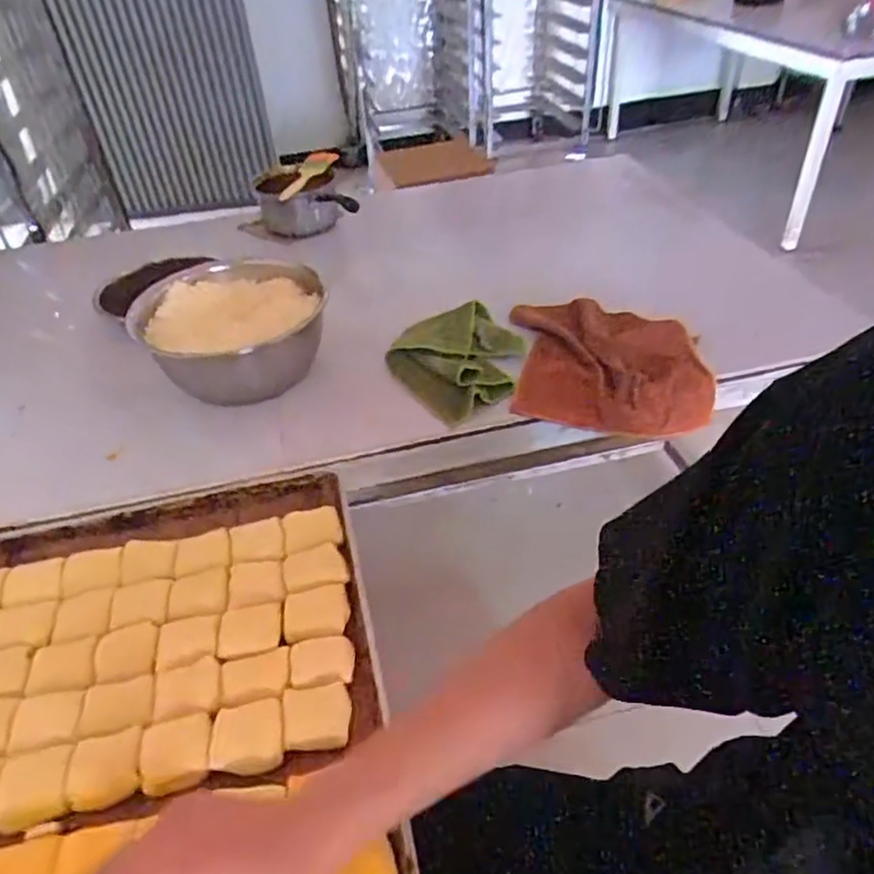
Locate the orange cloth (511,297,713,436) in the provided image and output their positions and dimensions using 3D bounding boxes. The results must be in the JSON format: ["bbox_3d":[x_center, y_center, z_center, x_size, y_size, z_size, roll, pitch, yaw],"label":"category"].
[{"bbox_3d":[0.219,-0.100,0.893,0.247,0.083,0.222,-3,42,0],"label":"orange cloth"}]

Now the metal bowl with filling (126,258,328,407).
[{"bbox_3d":[-0.261,-0.136,0.878,0.232,0.107,0.252,-2,42,2],"label":"metal bowl with filling"}]

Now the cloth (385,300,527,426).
[{"bbox_3d":[0.035,-0.103,0.868,0.178,0.050,0.161,-30,48,-27],"label":"cloth"}]

